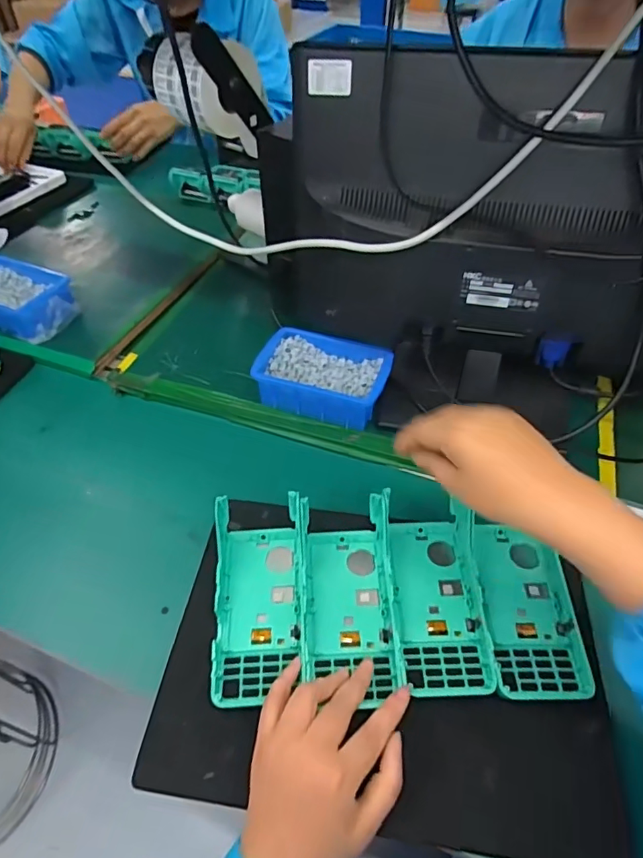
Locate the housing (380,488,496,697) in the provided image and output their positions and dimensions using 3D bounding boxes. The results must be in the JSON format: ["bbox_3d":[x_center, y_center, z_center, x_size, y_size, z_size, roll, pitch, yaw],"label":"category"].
[{"bbox_3d":[0.096,0.138,0.435,0.077,0.031,0.163,-1,47,0],"label":"housing"}]

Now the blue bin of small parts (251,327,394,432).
[{"bbox_3d":[0.005,-0.060,0.605,0.146,0.067,0.109,14,49,14],"label":"blue bin of small parts"}]

